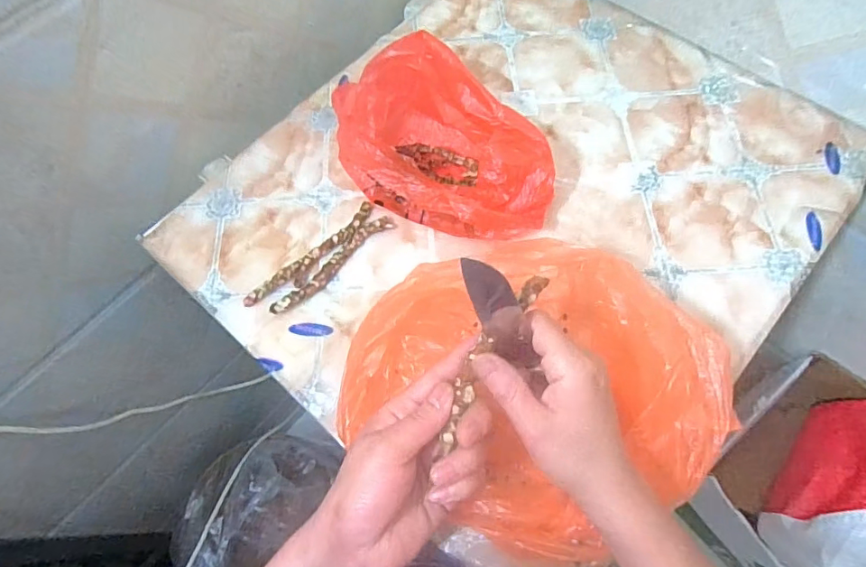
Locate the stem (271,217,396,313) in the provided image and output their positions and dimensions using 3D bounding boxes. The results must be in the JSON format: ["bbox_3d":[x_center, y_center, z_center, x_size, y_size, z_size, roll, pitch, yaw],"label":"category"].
[{"bbox_3d":[-0.092,-0.019,0.473,0.138,0.014,0.019,-41,69,-15],"label":"stem"}]

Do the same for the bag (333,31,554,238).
[{"bbox_3d":[0.006,-0.126,0.461,0.218,0.109,0.117,24,69,13],"label":"bag"}]

